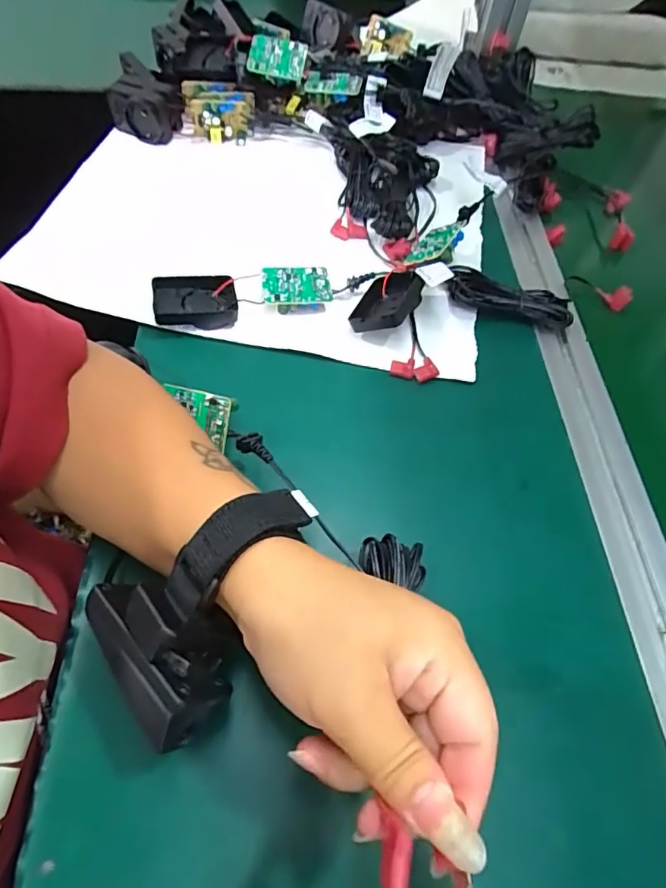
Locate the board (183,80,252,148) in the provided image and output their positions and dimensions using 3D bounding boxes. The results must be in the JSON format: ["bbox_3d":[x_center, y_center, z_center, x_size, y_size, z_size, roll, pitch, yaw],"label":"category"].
[{"bbox_3d":[-0.111,-0.320,0.513,0.069,0.036,0.045,4,58,-2],"label":"board"}]

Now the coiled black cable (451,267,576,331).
[{"bbox_3d":[0.134,-0.109,0.401,0.093,0.027,0.027,14,58,4],"label":"coiled black cable"}]

